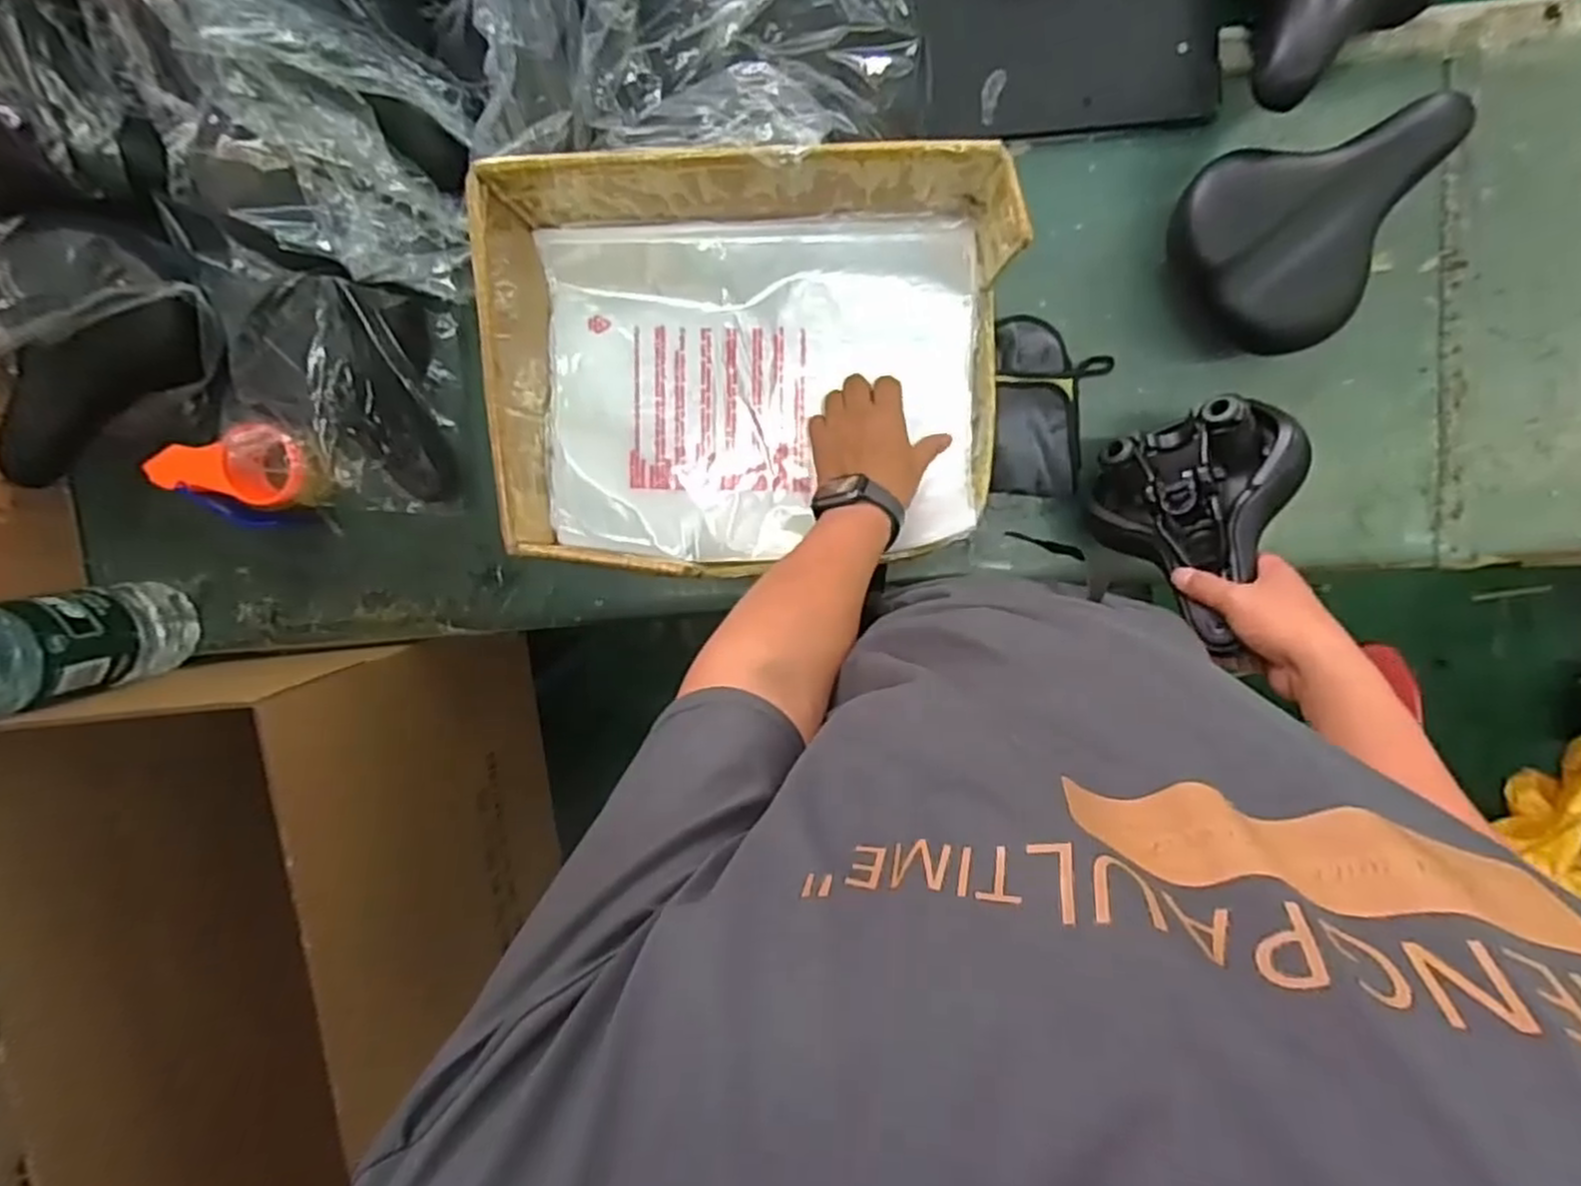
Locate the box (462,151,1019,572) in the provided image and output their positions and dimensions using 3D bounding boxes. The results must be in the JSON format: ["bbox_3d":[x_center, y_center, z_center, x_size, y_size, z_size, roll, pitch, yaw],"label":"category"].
[{"bbox_3d":[-0.026,-0.179,0.647,0.408,0.164,0.305,0,98,2],"label":"box"}]

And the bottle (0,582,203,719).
[{"bbox_3d":[-0.699,0.057,0.685,0.090,0.319,0.101,-15,97,4],"label":"bottle"}]

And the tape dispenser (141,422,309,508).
[{"bbox_3d":[-0.549,-0.127,0.761,0.168,0.056,0.079,0,98,2],"label":"tape dispenser"}]

